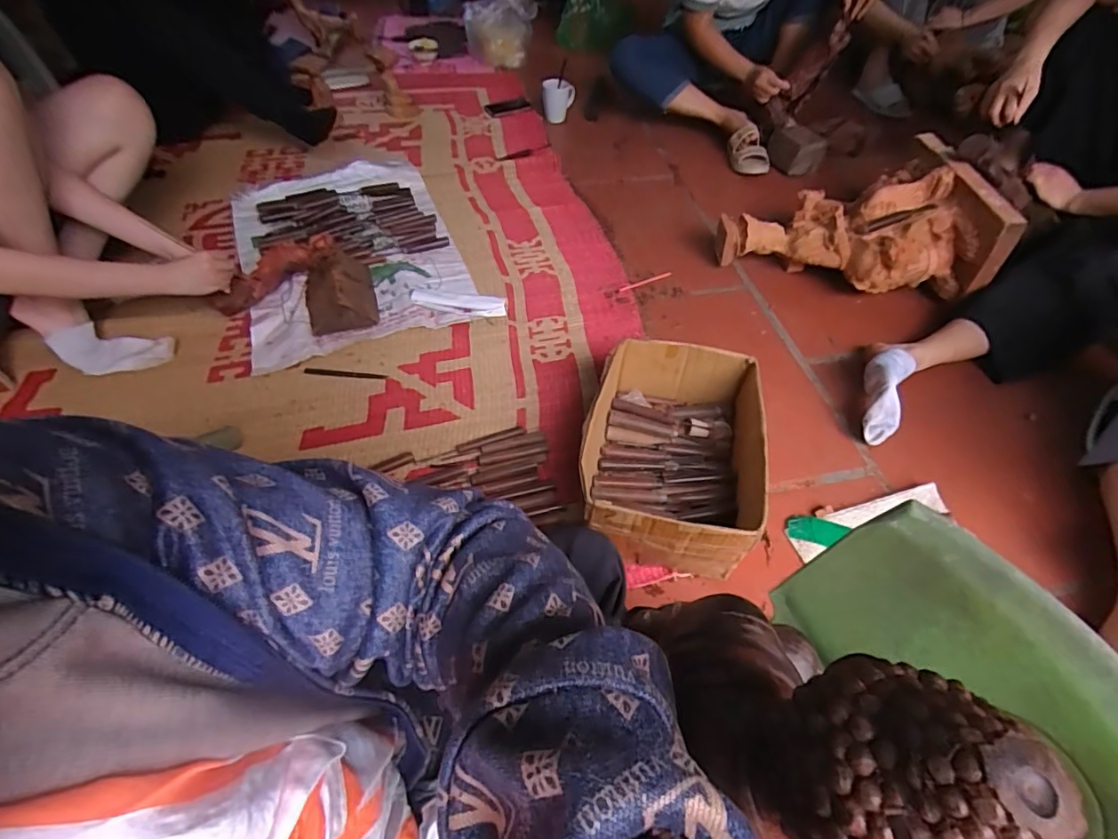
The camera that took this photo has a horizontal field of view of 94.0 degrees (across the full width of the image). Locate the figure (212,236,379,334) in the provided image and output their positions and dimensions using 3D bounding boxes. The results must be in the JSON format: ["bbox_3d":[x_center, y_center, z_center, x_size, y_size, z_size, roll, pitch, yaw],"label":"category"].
[{"bbox_3d":[-0.528,-0.262,1.035,0.285,0.106,0.209,-16,54,-13],"label":"figure"}]

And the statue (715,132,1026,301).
[{"bbox_3d":[0.630,-0.408,1.123,0.519,0.206,0.339,-3,52,-4],"label":"statue"}]

